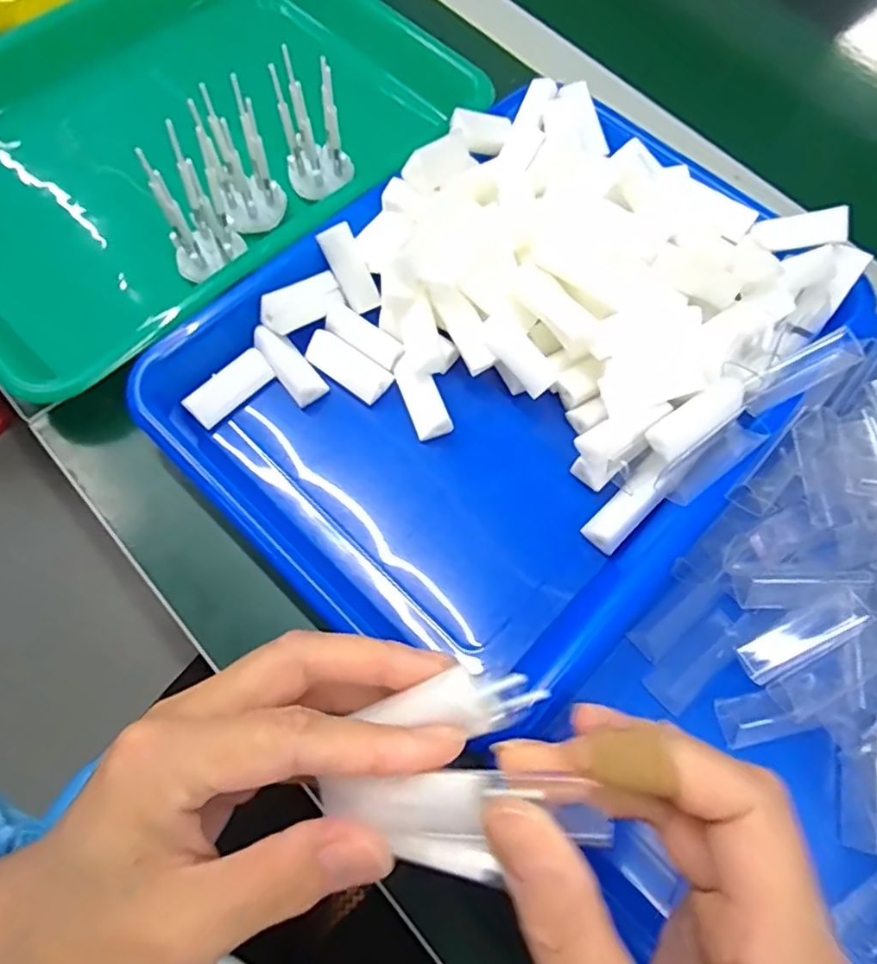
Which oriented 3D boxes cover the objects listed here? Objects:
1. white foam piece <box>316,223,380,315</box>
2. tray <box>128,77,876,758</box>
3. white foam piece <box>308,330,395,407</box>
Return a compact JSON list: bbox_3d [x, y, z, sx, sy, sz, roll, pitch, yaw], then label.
[{"bbox_3d":[-0.047,-0.114,0.332,0.017,0.010,0.045,-32,113,-14],"label":"white foam piece"},{"bbox_3d":[0.042,-0.067,0.317,0.248,0.055,0.312,41,72,12],"label":"tray"},{"bbox_3d":[-0.047,-0.062,0.324,0.047,0.008,0.022,36,71,11],"label":"white foam piece"}]

